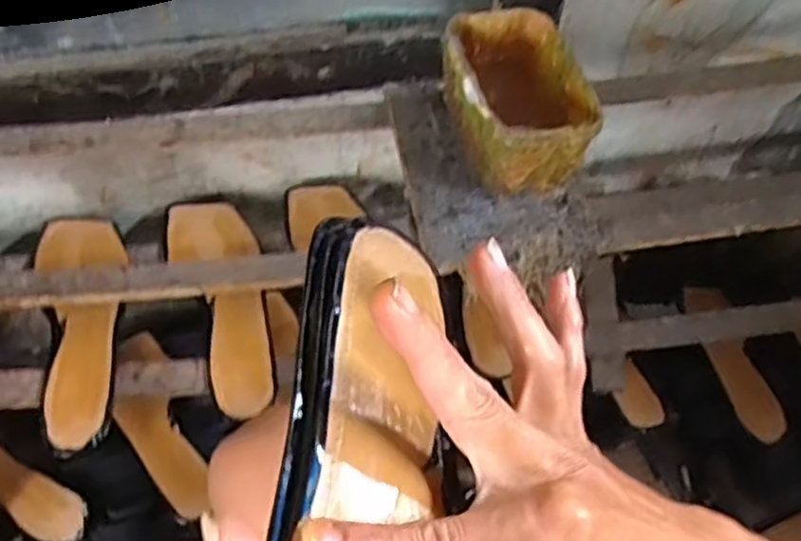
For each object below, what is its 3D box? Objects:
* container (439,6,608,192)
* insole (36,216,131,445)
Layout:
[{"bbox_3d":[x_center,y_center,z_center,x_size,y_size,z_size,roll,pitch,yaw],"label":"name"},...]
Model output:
[{"bbox_3d":[0.089,-0.130,0.573,0.094,0.080,0.139,-11,56,-12],"label":"container"},{"bbox_3d":[-0.295,0.044,0.673,0.079,0.027,0.236,-13,56,-13],"label":"insole"}]

